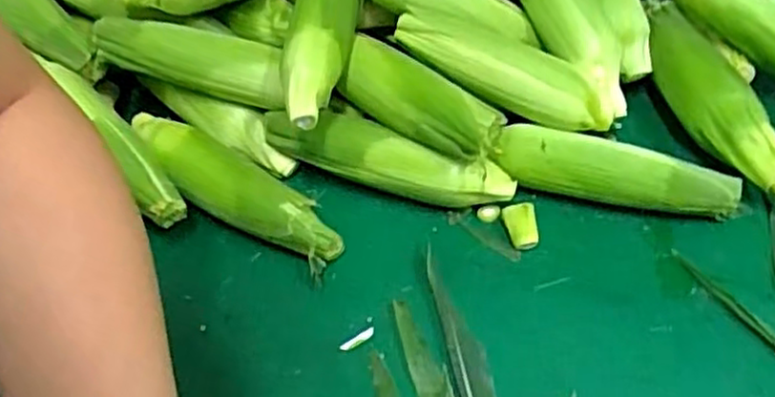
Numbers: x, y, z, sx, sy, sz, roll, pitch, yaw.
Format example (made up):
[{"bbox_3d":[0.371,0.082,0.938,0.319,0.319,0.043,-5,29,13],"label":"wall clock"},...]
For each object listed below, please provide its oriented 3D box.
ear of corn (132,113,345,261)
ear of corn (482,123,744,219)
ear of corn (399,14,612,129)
[{"bbox_3d":[-0.140,-0.005,0.637,0.222,0.060,0.057,33,61,28],"label":"ear of corn"},{"bbox_3d":[0.191,-0.021,0.615,0.194,0.058,0.042,7,52,12],"label":"ear of corn"},{"bbox_3d":[0.102,-0.113,0.619,0.199,0.047,0.045,24,55,3],"label":"ear of corn"}]

